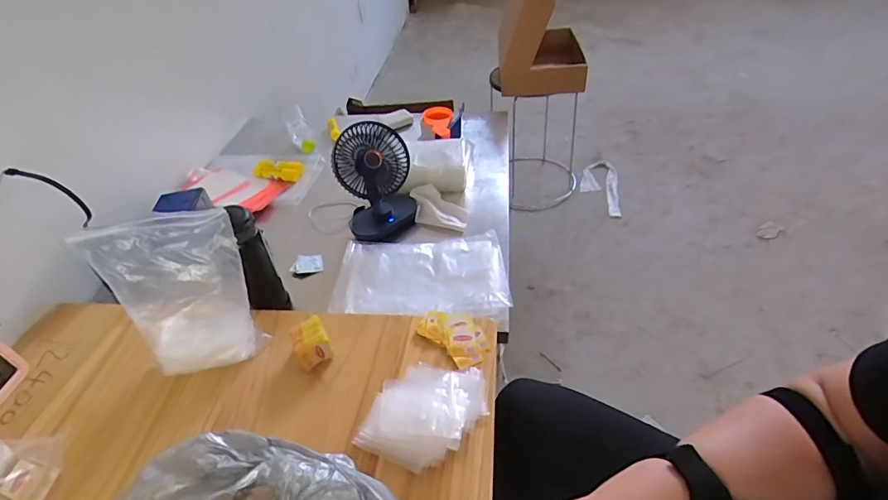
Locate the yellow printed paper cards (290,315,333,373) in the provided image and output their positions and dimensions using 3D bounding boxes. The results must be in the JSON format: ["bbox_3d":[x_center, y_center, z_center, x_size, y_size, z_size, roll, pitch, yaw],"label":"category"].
[{"bbox_3d":[-0.198,0.135,0.683,0.052,0.047,0.062,-23,45,-17],"label":"yellow printed paper cards"}]

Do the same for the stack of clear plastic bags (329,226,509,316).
[{"bbox_3d":[-0.045,0.040,0.845,0.301,0.030,0.199,-5,42,2],"label":"stack of clear plastic bags"}]

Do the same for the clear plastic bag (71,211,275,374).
[{"bbox_3d":[-0.350,0.074,0.643,0.166,0.252,0.071,-15,43,-8],"label":"clear plastic bag"}]

